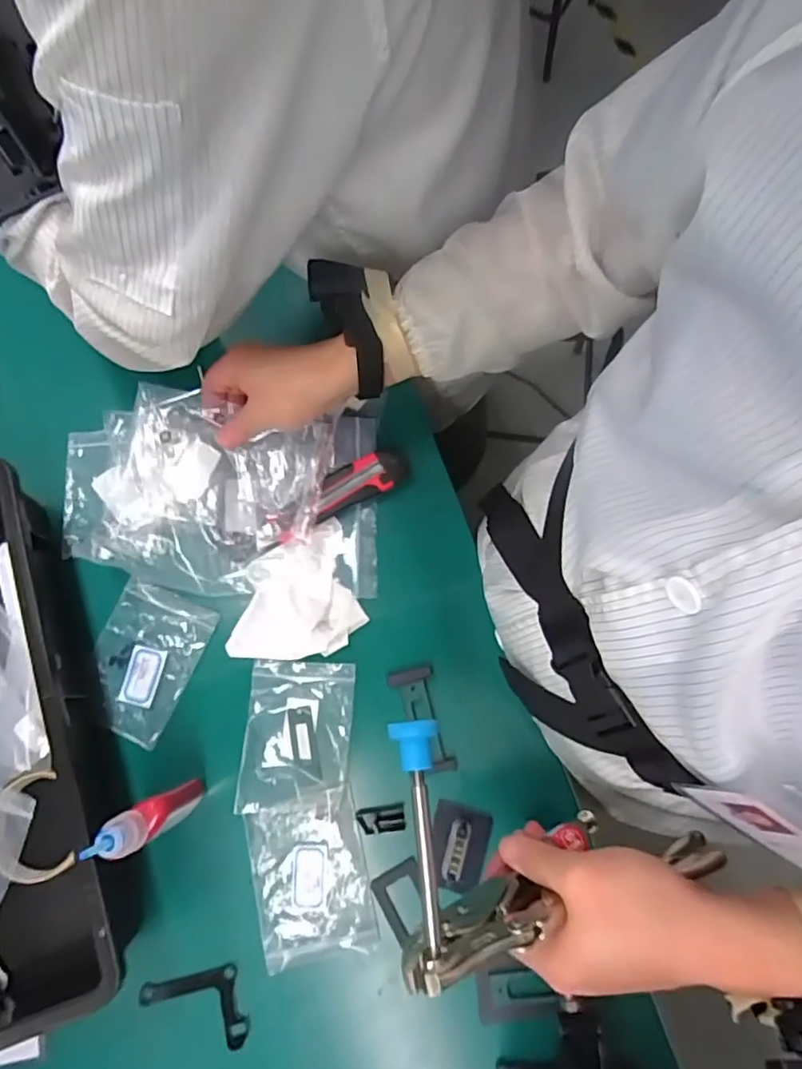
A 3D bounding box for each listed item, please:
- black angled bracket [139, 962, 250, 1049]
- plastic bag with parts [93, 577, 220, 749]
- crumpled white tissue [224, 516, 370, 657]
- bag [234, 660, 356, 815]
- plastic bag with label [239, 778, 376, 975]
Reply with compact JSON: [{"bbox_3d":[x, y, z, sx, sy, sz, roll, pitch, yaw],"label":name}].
[{"bbox_3d":[-0.167,0.388,0.483,0.082,0.008,0.058,-12,77,-3],"label":"black angled bracket"},{"bbox_3d":[-0.235,0.113,0.543,0.092,0.012,0.126,23,78,5],"label":"plastic bag with parts"},{"bbox_3d":[-0.103,0.058,0.549,0.123,0.014,0.112,-18,78,-4],"label":"crumpled white tissue"},{"bbox_3d":[-0.089,0.172,0.517,0.091,0.024,0.120,2,77,0],"label":"bag"},{"bbox_3d":[-0.077,0.286,0.500,0.093,0.005,0.123,-13,77,-3],"label":"plastic bag with label"}]

